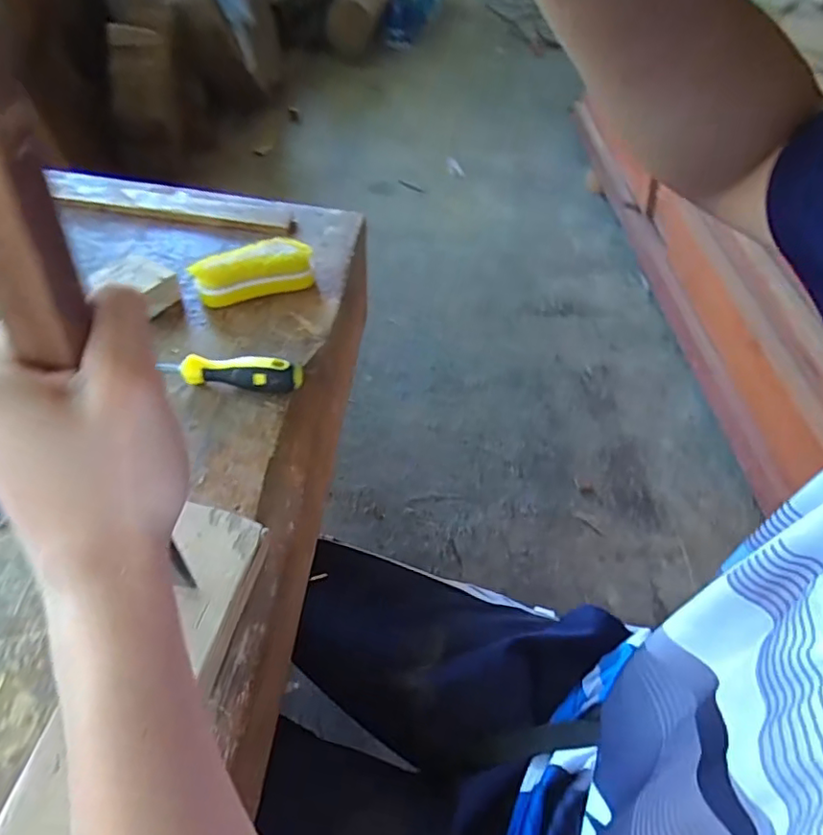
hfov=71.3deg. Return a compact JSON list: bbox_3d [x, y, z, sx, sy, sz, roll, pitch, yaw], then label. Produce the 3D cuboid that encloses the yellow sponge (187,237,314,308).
[{"bbox_3d":[-0.170,-0.156,0.622,0.122,0.044,0.054,-17,55,-17],"label":"yellow sponge"}]

